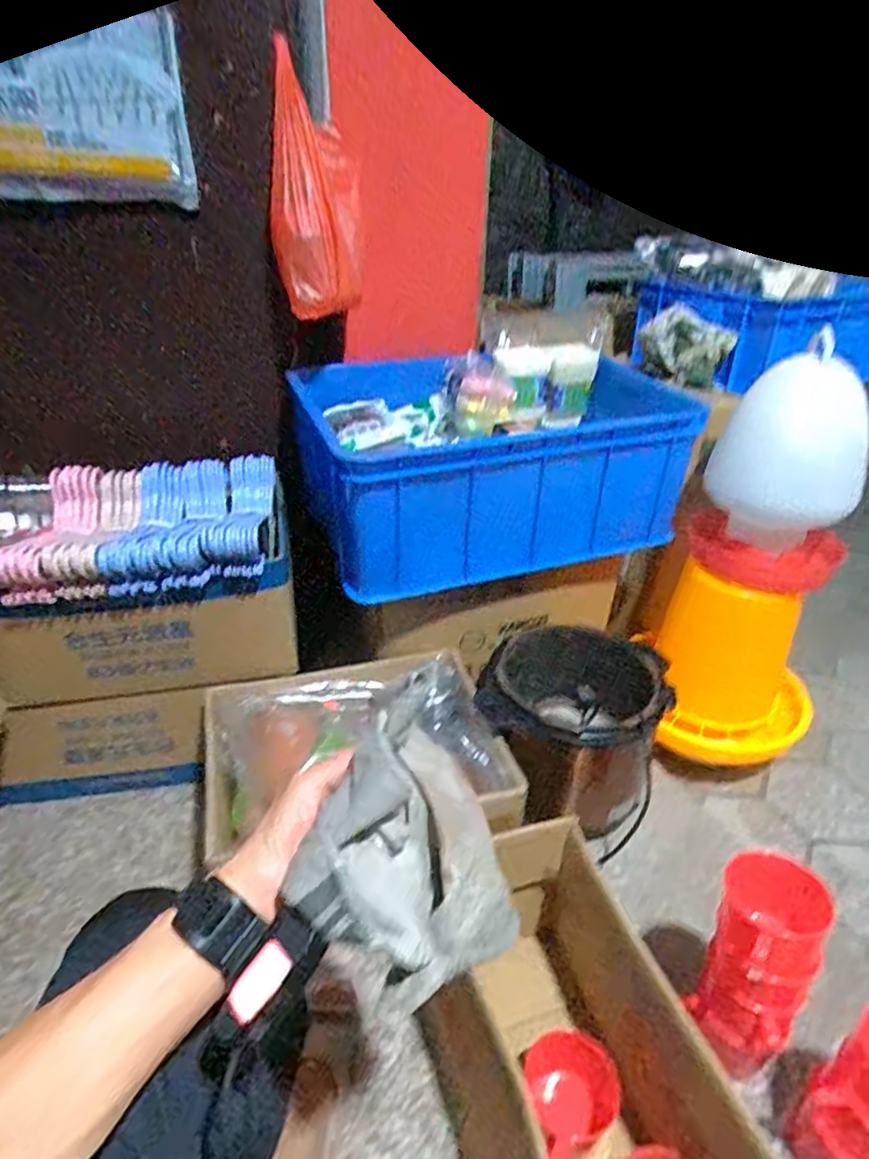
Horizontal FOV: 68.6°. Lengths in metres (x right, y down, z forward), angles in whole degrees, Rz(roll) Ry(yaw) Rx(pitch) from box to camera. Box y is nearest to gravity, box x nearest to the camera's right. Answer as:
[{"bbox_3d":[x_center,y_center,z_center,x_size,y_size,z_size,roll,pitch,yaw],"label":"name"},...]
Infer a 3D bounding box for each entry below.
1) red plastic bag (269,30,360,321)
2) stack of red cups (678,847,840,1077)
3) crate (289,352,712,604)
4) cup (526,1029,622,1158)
[{"bbox_3d":[-0.183,-0.576,0.966,0.130,0.345,0.076,-6,8,-7],"label":"red plastic bag"},{"bbox_3d":[0.342,0.431,0.696,0.102,0.270,0.100,25,40,32],"label":"stack of red cups"},{"bbox_3d":[0.075,-0.213,1.106,0.579,0.246,0.428,-10,35,-18],"label":"crate"},{"bbox_3d":[0.153,0.580,0.723,0.097,0.115,0.084,-15,34,-20],"label":"cup"}]

